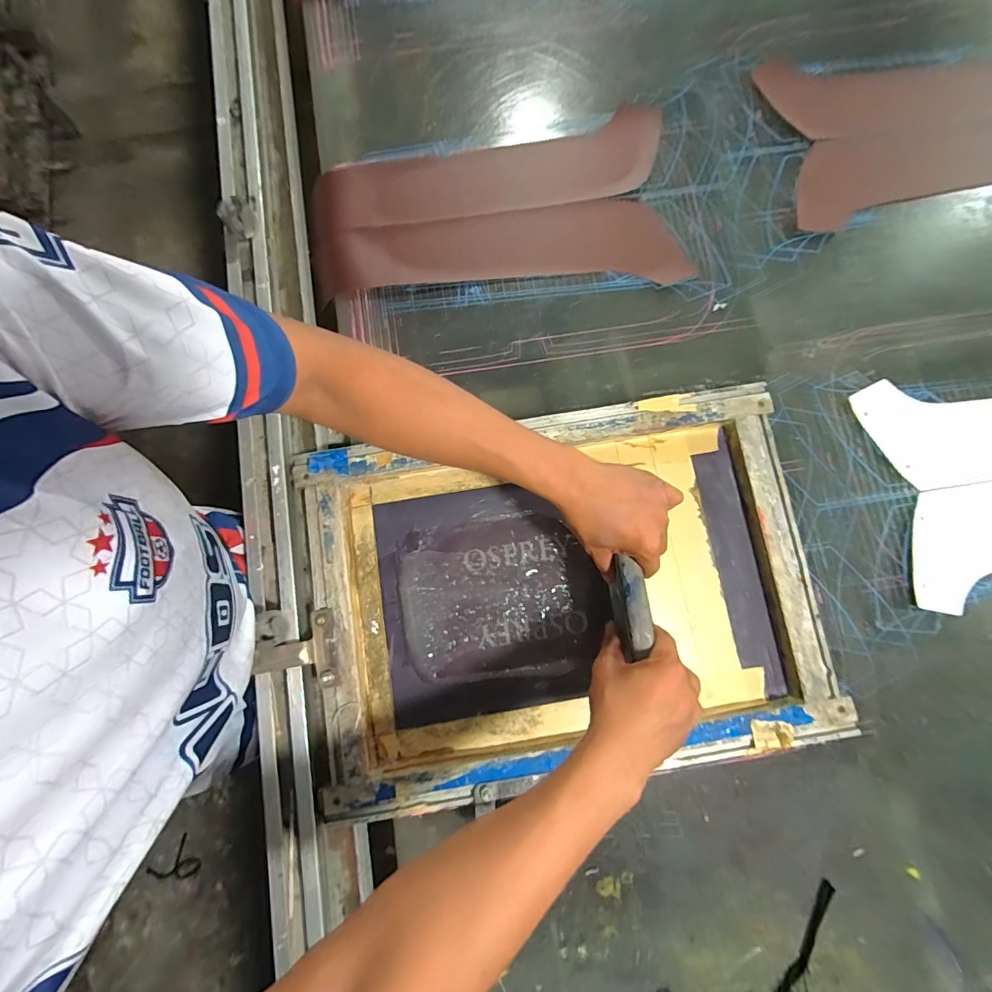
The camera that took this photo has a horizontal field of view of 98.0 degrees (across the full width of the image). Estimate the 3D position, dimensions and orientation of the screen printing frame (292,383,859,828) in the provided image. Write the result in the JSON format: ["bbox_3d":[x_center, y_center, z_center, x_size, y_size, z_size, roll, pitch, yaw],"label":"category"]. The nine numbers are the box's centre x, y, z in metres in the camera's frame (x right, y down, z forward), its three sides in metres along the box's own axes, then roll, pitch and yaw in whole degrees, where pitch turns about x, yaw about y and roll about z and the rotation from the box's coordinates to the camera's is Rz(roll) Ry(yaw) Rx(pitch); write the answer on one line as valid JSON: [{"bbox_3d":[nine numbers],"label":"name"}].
[{"bbox_3d":[0.072,0.102,0.477,0.532,0.031,0.383,-8,79,-3],"label":"screen printing frame"}]

